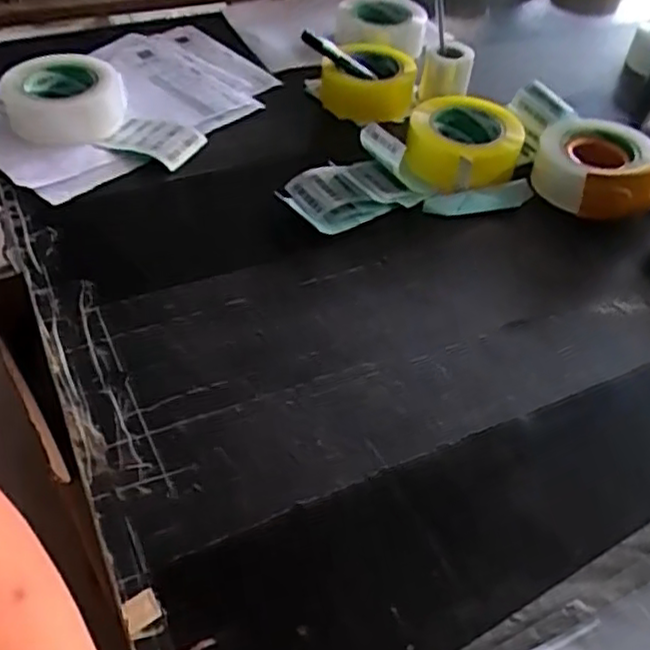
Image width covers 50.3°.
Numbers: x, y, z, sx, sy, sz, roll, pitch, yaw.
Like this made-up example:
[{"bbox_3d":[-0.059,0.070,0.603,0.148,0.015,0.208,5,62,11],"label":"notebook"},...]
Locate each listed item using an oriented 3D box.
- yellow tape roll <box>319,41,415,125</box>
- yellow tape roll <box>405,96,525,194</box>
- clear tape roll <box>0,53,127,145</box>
[{"bbox_3d":[0.055,-0.295,0.830,0.103,0.053,0.103,3,48,-4],"label":"yellow tape roll"},{"bbox_3d":[0.148,-0.190,0.744,0.120,0.054,0.126,3,48,-4],"label":"yellow tape roll"},{"bbox_3d":[-0.277,-0.246,0.744,0.125,0.046,0.105,-16,52,-20],"label":"clear tape roll"}]

